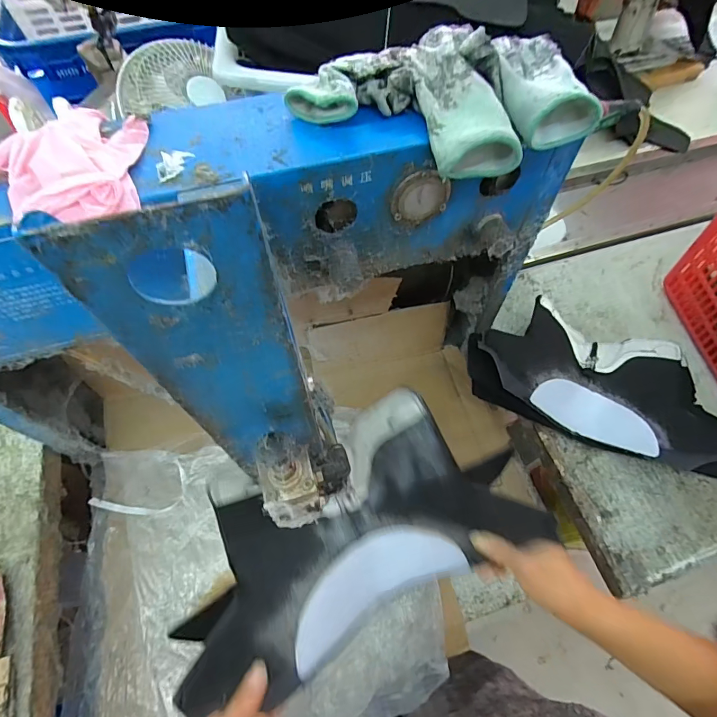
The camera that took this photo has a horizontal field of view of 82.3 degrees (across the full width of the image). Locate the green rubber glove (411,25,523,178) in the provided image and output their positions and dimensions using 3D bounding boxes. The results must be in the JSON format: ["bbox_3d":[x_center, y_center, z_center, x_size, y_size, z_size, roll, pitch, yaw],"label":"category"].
[{"bbox_3d":[0.083,-0.225,0.344,0.069,0.043,0.147,-10,78,-8],"label":"green rubber glove"}]

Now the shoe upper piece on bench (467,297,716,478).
[{"bbox_3d":[0.360,0.024,0.600,0.388,0.098,0.188,19,63,10],"label":"shoe upper piece on bench"}]

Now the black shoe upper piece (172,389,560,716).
[{"bbox_3d":[0.000,0.166,0.405,0.338,0.099,0.174,-22,68,-13],"label":"black shoe upper piece"}]

